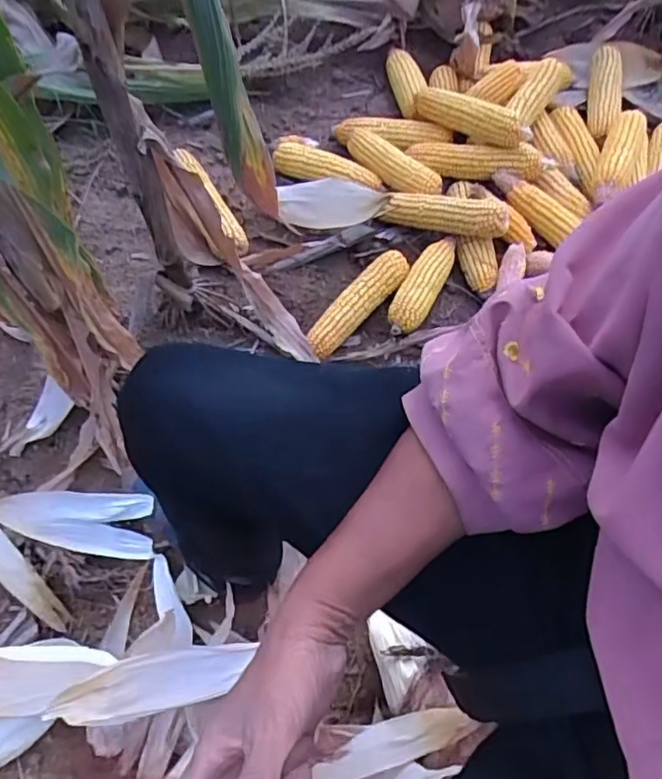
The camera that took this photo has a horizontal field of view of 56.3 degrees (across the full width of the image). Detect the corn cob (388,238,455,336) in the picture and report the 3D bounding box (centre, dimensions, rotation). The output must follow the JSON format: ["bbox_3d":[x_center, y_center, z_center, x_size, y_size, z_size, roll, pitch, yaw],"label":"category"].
[{"bbox_3d":[0.143,-0.164,0.940,0.056,0.043,0.179,26,63,14],"label":"corn cob"}]

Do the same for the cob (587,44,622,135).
[{"bbox_3d":[0.491,-0.538,1.106,0.061,0.044,0.210,13,60,7],"label":"cob"}]

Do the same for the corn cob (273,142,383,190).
[{"bbox_3d":[-0.009,-0.367,1.044,0.197,0.054,0.057,16,61,9],"label":"corn cob"}]

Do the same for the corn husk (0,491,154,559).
[{"bbox_3d":[-0.320,0.159,0.760,0.192,0.014,0.080,10,96,-11],"label":"corn husk"}]

